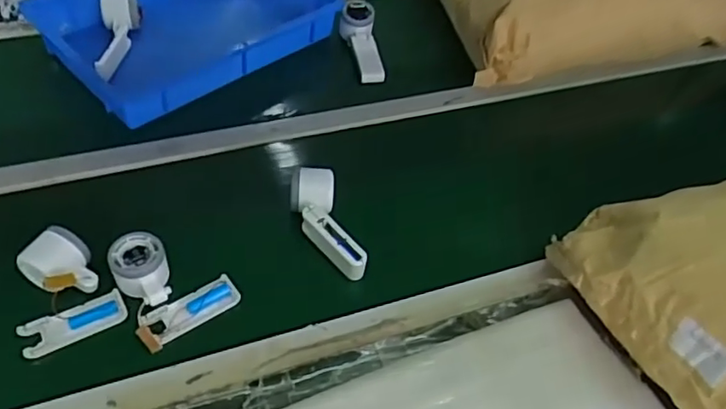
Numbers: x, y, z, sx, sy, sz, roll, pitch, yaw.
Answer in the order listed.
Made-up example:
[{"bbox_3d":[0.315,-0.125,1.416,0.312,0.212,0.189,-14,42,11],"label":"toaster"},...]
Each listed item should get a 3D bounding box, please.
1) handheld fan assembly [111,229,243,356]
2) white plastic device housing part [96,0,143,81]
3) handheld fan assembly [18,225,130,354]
[{"bbox_3d":[-0.218,0.081,0.663,0.110,0.045,0.124,-29,58,-28],"label":"handheld fan assembly"},{"bbox_3d":[-0.389,-0.257,0.922,0.057,0.050,0.173,1,63,-6],"label":"white plastic device housing part"},{"bbox_3d":[-0.334,0.089,0.645,0.105,0.059,0.120,-24,56,-25],"label":"handheld fan assembly"}]

